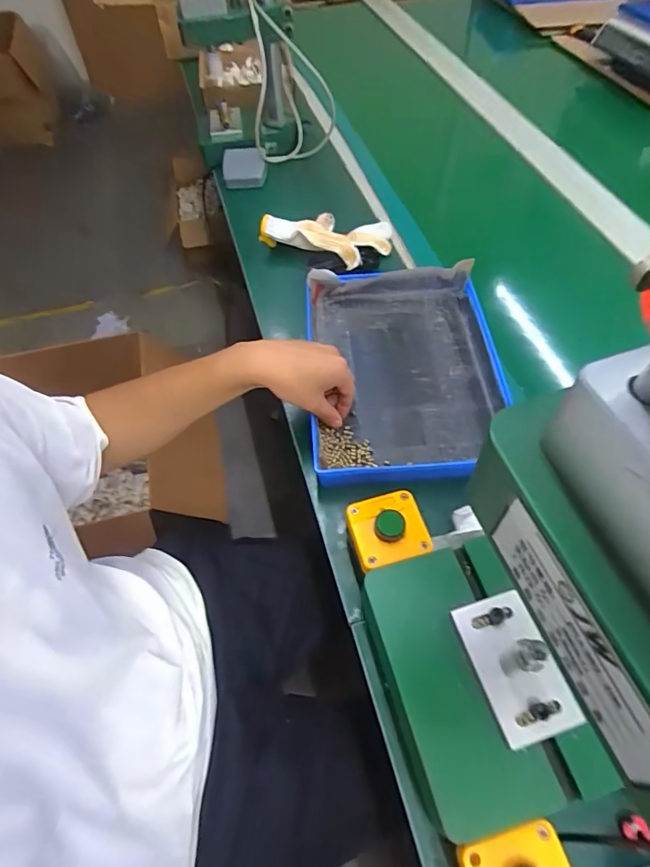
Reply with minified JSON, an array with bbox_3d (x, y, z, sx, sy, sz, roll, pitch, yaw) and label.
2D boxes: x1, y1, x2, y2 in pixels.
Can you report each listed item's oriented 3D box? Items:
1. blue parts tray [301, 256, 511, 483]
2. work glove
[{"bbox_3d":[0.103,-0.087,0.605,0.242,0.045,0.323,-4,57,-1],"label":"blue parts tray"},{"bbox_3d":[0.009,-0.322,0.770,0.196,0.050,0.126,22,61,15],"label":"work glove"}]

